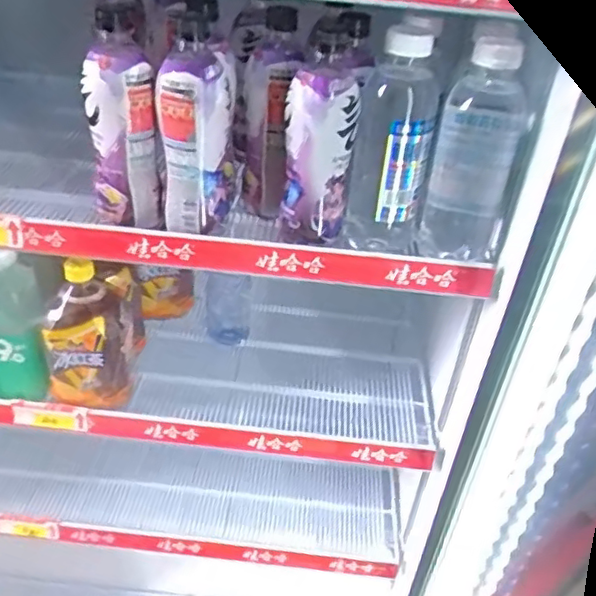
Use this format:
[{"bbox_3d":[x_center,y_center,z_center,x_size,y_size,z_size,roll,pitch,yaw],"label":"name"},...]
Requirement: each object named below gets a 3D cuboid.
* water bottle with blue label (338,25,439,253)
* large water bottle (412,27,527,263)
[{"bbox_3d":[0.087,-0.134,0.576,0.071,0.208,0.057,9,36,5],"label":"water bottle with blue label"},{"bbox_3d":[0.166,-0.133,0.577,0.077,0.215,0.069,13,36,10],"label":"large water bottle"}]

